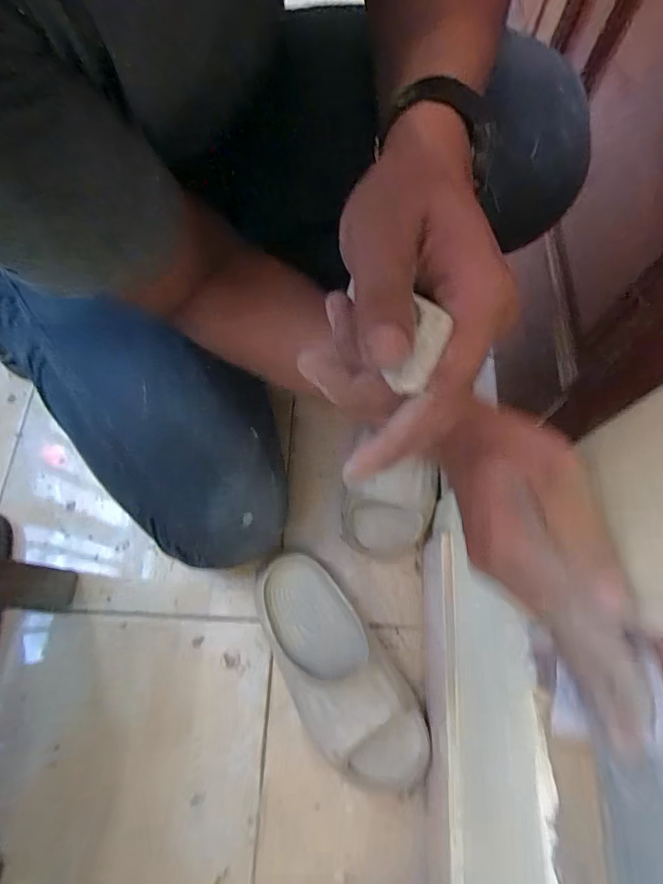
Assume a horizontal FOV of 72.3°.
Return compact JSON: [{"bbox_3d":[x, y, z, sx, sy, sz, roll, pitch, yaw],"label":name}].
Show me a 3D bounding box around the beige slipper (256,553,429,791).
[{"bbox_3d":[0.002,0.262,0.526,0.115,0.076,0.276,-32,74,-12],"label":"beige slipper"}]

